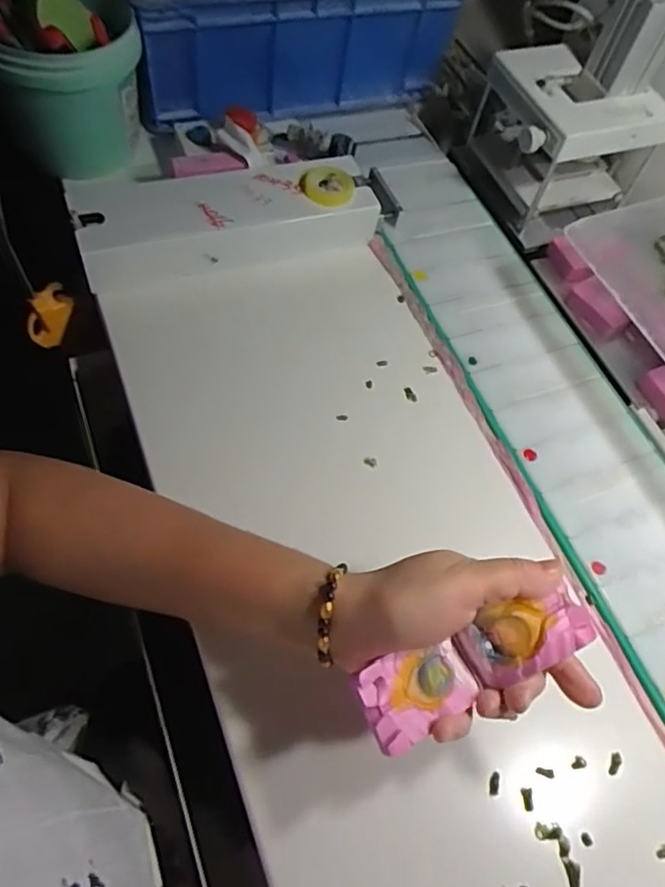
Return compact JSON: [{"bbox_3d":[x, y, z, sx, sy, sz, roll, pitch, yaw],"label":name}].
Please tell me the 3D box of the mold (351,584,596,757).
[{"bbox_3d":[0.075,0.115,0.320,0.124,0.029,0.036,-23,66,-8],"label":"mold"}]

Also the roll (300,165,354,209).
[{"bbox_3d":[-0.003,-0.224,0.539,0.046,0.009,0.046,4,60,-7],"label":"roll"}]

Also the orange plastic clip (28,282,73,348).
[{"bbox_3d":[-0.245,-0.110,0.535,0.034,0.058,0.018,-9,49,-39],"label":"orange plastic clip"}]

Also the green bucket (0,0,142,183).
[{"bbox_3d":[-0.221,-0.308,0.525,0.117,0.127,0.106,-17,65,-18],"label":"green bucket"}]

